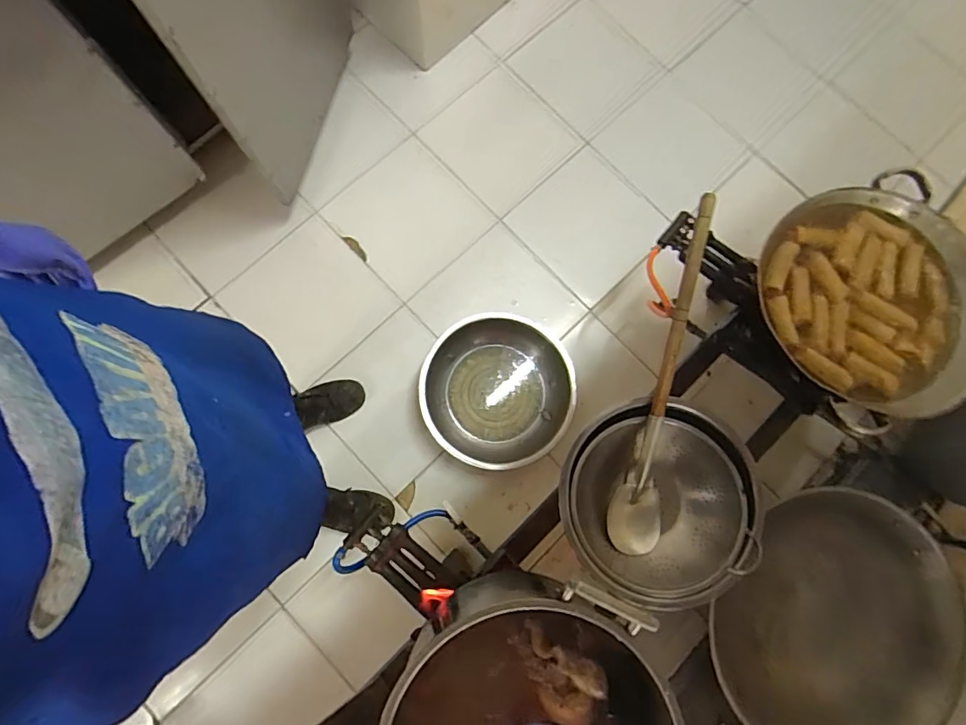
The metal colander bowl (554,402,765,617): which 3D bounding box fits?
[{"bbox_3d":[0.367,0.287,1.032,0.389,0.108,0.395,0,80,-2],"label":"metal colander bowl"}]

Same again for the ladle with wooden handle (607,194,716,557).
[{"bbox_3d":[0.371,0.043,1.022,0.114,0.084,0.729,10,101,3],"label":"ladle with wooden handle"}]

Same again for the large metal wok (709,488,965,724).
[{"bbox_3d":[0.810,0.611,1.222,0.538,0.160,0.618,21,79,44],"label":"large metal wok"}]

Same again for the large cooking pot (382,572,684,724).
[{"bbox_3d":[0.066,0.547,0.738,0.411,0.265,0.397,0,80,-2],"label":"large cooking pot"}]

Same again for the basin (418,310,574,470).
[{"bbox_3d":[0.044,0.085,1.402,0.420,0.121,0.406,0,80,-2],"label":"basin"}]

